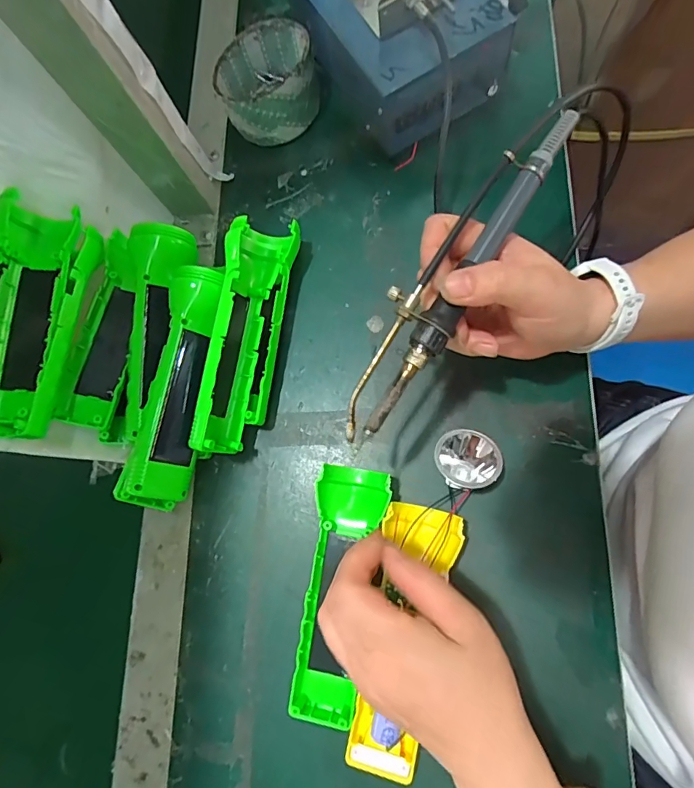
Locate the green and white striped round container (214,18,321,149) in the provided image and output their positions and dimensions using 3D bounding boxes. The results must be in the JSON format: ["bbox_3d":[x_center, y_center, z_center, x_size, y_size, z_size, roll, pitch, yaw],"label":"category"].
[{"bbox_3d":[-0.069,-0.272,0.410,0.084,0.051,0.079,0,78,1],"label":"green and white striped round container"}]

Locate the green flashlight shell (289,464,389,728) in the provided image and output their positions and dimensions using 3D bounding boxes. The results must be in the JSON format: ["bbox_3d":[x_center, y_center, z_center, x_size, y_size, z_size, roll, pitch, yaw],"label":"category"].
[{"bbox_3d":[-0.007,0.135,0.326,0.049,0.026,0.163,10,79,3],"label":"green flashlight shell"}]

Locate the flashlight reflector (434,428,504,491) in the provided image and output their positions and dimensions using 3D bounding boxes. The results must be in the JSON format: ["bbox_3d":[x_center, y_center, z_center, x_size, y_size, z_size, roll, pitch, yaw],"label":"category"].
[{"bbox_3d":[0.085,0.044,0.323,0.037,0.031,0.041,-29,80,-5],"label":"flashlight reflector"}]

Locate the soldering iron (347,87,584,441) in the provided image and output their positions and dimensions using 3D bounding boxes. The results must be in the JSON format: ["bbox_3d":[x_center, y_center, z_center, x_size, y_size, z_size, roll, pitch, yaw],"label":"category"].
[{"bbox_3d":[0.057,-0.069,0.253,0.036,0.015,0.207,32,90,7],"label":"soldering iron"}]

